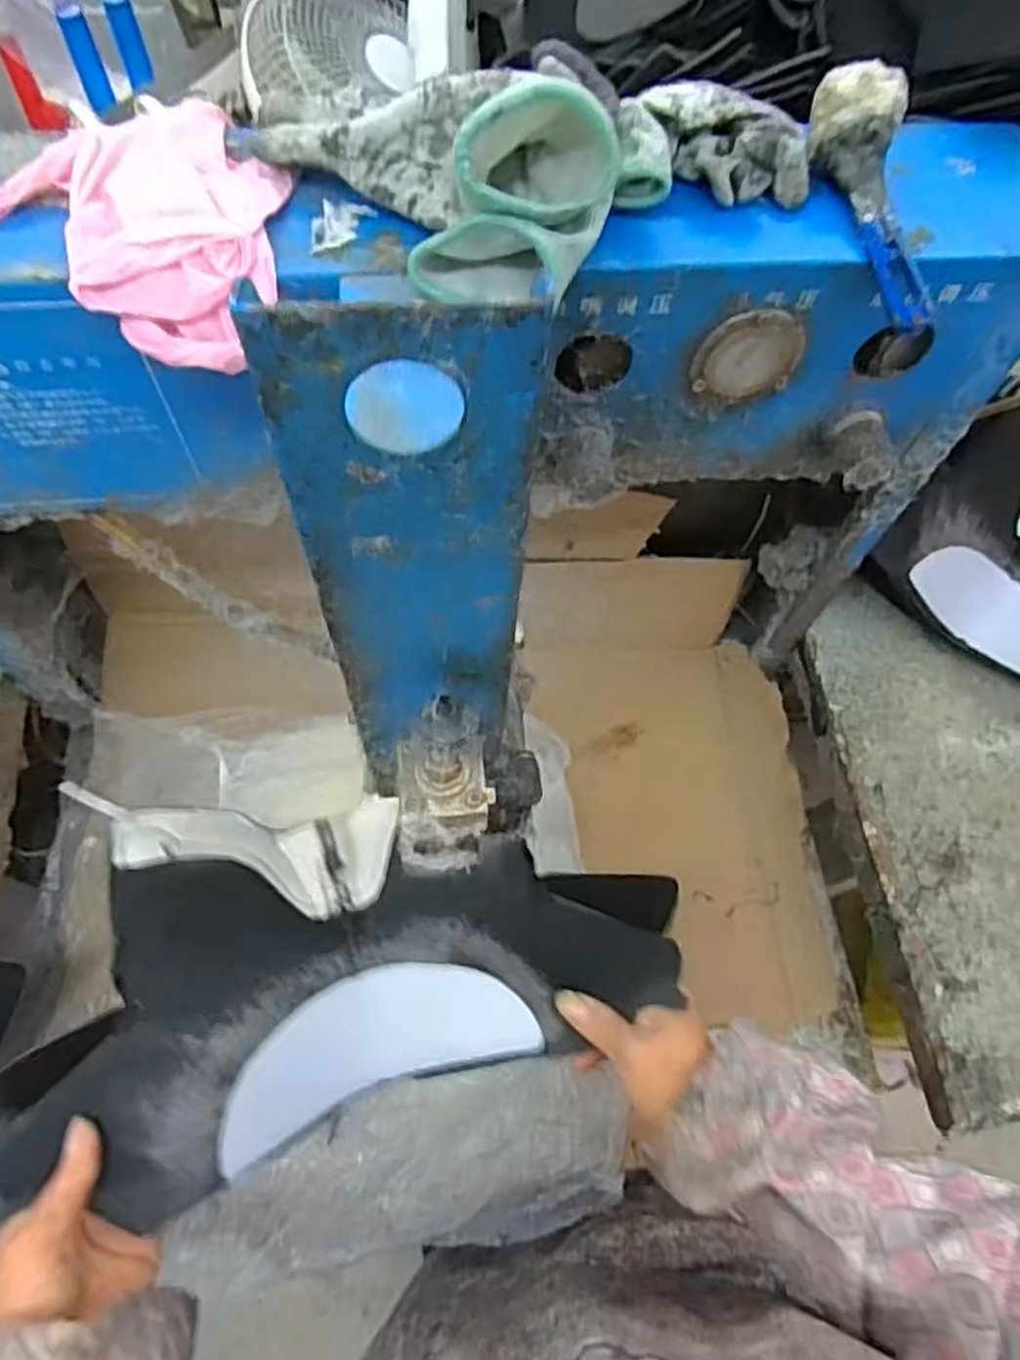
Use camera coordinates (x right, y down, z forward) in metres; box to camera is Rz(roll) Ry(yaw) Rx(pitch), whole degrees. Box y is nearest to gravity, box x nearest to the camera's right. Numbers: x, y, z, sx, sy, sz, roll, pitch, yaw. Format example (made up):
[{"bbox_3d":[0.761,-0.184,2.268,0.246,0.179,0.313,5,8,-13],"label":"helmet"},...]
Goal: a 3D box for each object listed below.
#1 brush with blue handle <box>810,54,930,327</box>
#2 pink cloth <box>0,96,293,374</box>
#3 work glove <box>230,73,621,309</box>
[{"bbox_3d":[0.173,-0.224,0.365,0.032,0.026,0.129,-10,85,-8],"label":"brush with blue handle"},{"bbox_3d":[-0.145,-0.202,0.350,0.140,0.036,0.117,43,69,16],"label":"pink cloth"},{"bbox_3d":[-0.038,-0.235,0.338,0.180,0.065,0.089,35,67,13],"label":"work glove"}]

